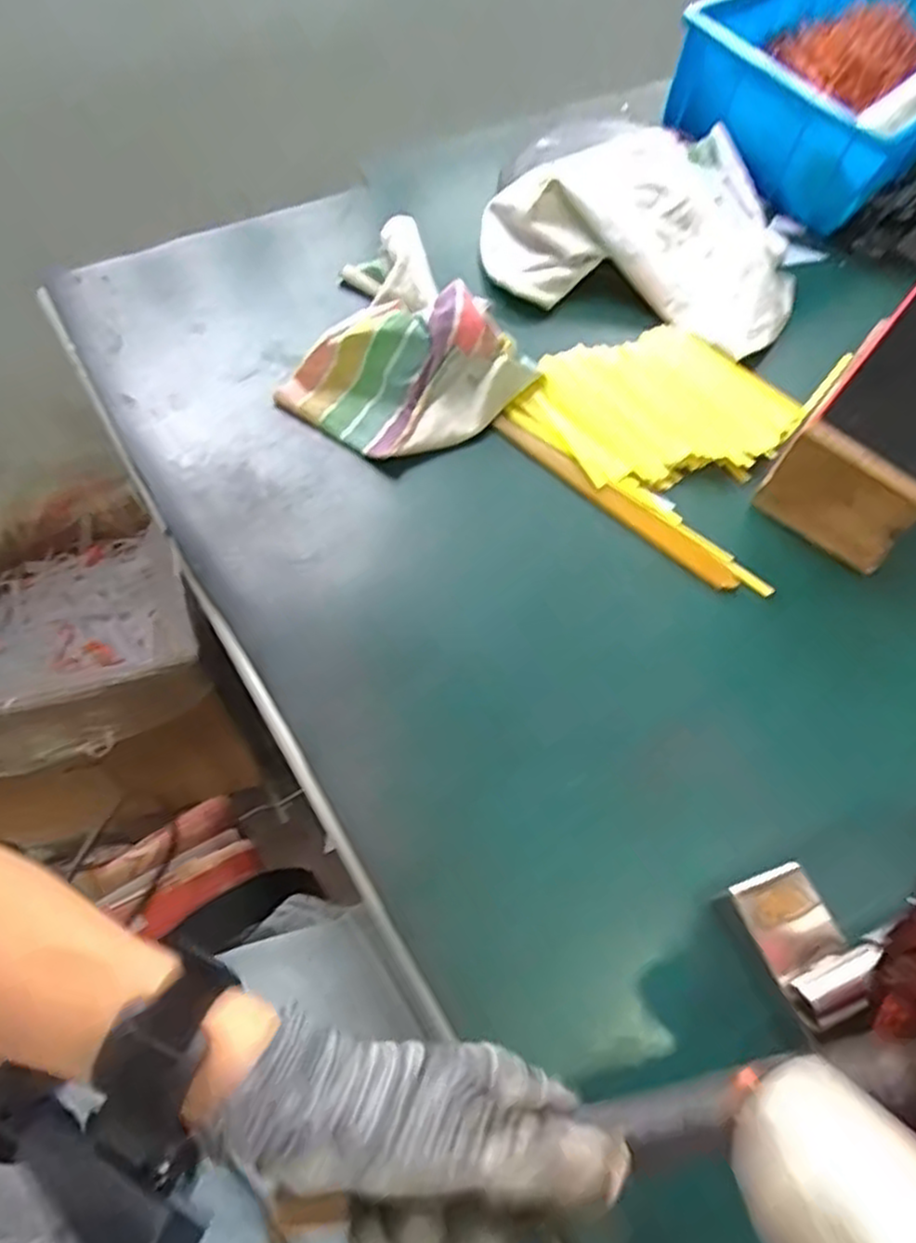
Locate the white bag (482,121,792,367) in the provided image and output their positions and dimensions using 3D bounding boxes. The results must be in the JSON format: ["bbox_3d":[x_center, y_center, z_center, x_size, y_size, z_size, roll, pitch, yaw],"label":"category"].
[{"bbox_3d":[0.149,-0.310,0.563,0.223,0.045,0.219,19,63,5],"label":"white bag"}]

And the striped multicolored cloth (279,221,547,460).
[{"bbox_3d":[-0.053,-0.192,0.489,0.160,0.049,0.180,-30,68,-18],"label":"striped multicolored cloth"}]

